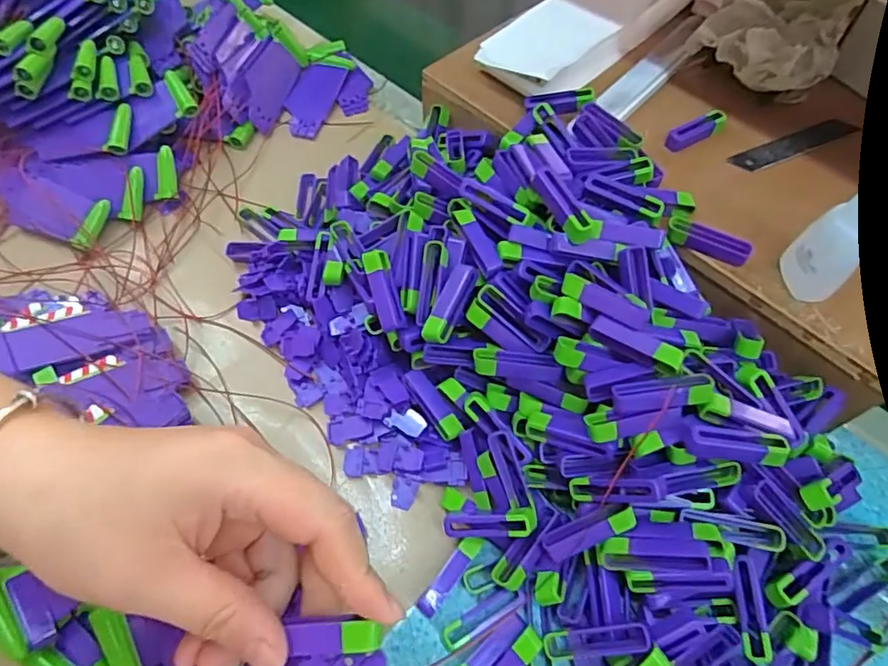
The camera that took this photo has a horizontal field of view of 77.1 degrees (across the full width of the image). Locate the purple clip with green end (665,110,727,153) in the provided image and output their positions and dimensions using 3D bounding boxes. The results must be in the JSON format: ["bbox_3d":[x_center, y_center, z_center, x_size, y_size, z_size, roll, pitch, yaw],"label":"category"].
[{"bbox_3d":[0.167,-0.133,0.367,0.048,0.009,0.012,-29,64,-16],"label":"purple clip with green end"}]

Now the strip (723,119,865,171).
[{"bbox_3d":[0.233,-0.126,0.370,0.099,0.004,0.017,-23,63,-14],"label":"strip"}]

